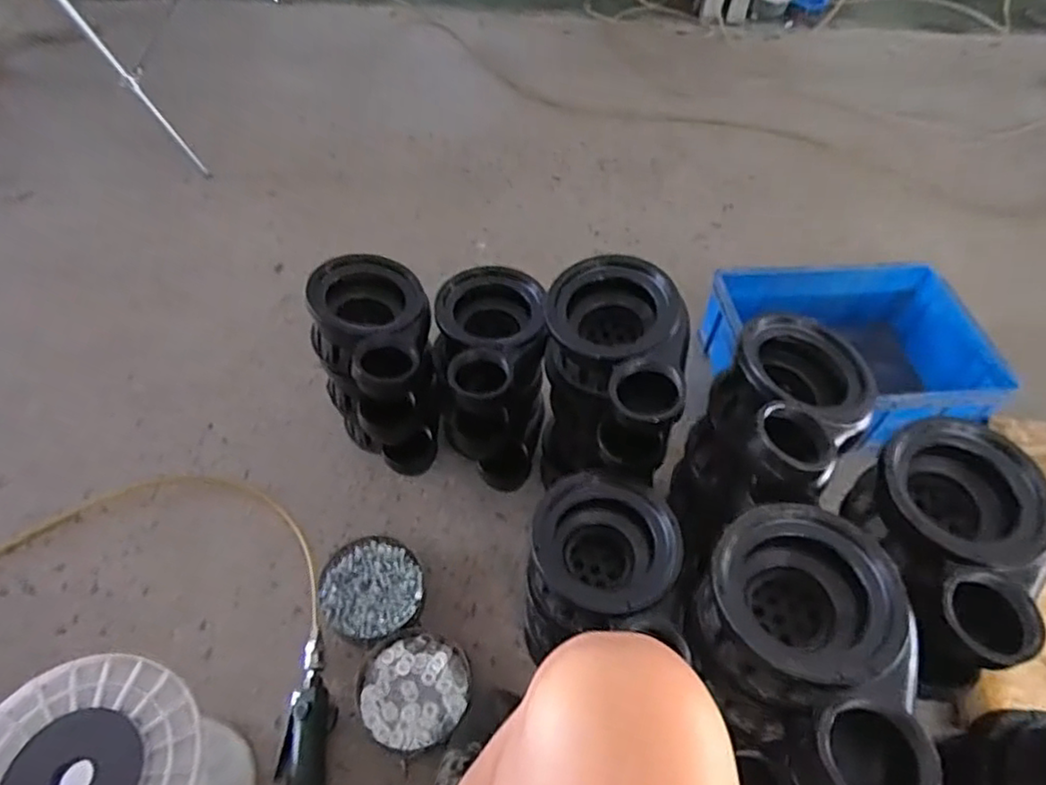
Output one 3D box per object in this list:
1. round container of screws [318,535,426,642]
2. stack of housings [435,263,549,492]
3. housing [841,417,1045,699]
[{"bbox_3d":[-0.196,0.257,0.838,0.126,0.031,0.125,2,52,-3],"label":"round container of screws"},{"bbox_3d":[-0.040,0.006,0.889,0.141,0.285,0.213,-10,56,-11],"label":"stack of housings"},{"bbox_3d":[0.398,0.143,0.576,0.129,0.116,0.206,0,55,-4],"label":"housing"}]

